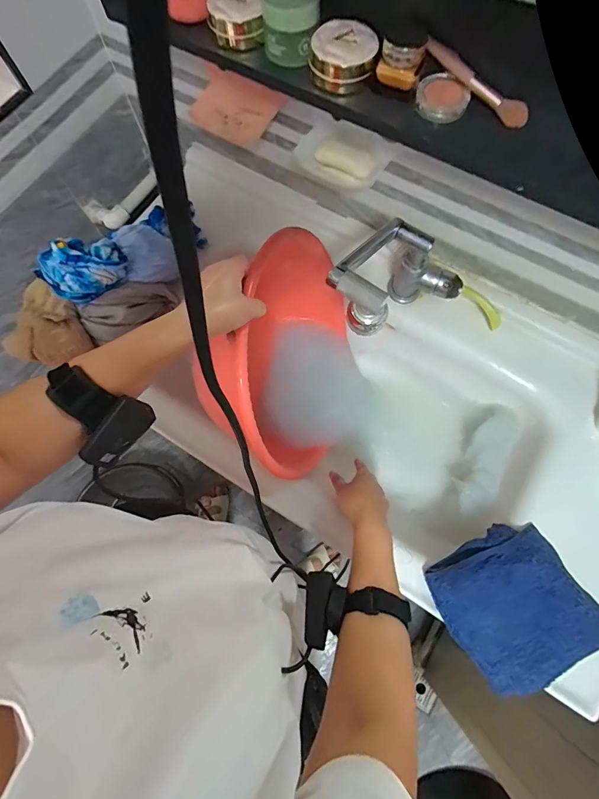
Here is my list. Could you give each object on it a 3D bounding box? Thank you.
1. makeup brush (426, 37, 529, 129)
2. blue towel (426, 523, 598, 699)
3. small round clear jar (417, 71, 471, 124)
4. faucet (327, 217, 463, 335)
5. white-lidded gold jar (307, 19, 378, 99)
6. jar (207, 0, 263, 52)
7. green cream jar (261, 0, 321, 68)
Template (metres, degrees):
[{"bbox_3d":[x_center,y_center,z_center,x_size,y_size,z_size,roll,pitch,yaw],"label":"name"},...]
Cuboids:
[{"bbox_3d":[0.189,-0.335,0.403,0.126,0.021,0.032,39,77,-1],"label":"makeup brush"},{"bbox_3d":[0.291,0.277,0.511,0.184,0.031,0.176,-28,74,-8],"label":"blue towel"},{"bbox_3d":[0.156,-0.328,0.413,0.054,0.017,0.049,22,74,8],"label":"small round clear jar"},{"bbox_3d":[0.135,-0.164,0.530,0.107,0.124,0.302,43,39,13],"label":"faucet"},{"bbox_3d":[0.048,-0.378,0.421,0.071,0.037,0.067,0,73,1],"label":"white-lidded gold jar"},{"bbox_3d":[-0.075,-0.453,0.449,0.063,0.037,0.069,-8,73,-1],"label":"jar"},{"bbox_3d":[-0.009,-0.419,0.423,0.061,0.056,0.053,-2,73,0],"label":"green cream jar"}]

